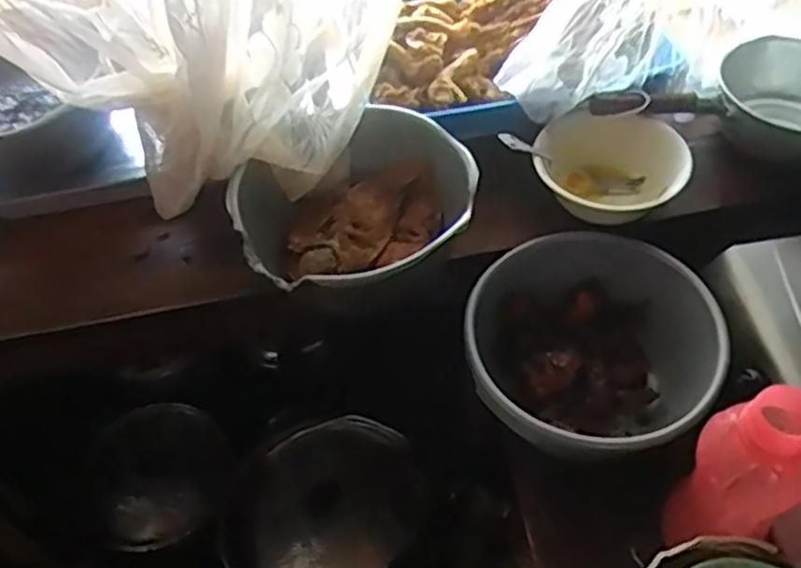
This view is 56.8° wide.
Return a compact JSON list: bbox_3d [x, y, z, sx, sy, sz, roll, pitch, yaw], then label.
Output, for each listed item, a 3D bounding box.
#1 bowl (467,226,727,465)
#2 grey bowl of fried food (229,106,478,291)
[{"bbox_3d":[0.188,0.072,0.750,0.229,0.120,0.228,-3,53,3],"label":"bowl"},{"bbox_3d":[-0.036,-0.058,0.732,0.231,0.096,0.205,-29,56,-16],"label":"grey bowl of fried food"}]

